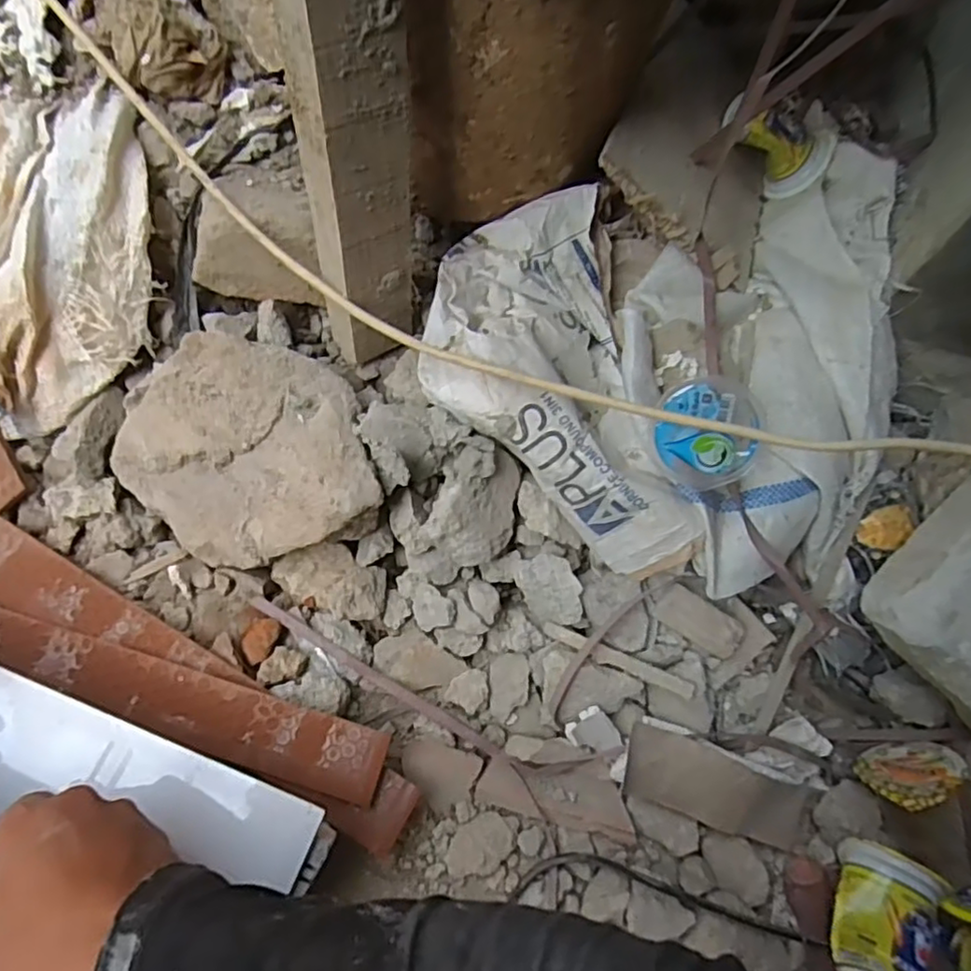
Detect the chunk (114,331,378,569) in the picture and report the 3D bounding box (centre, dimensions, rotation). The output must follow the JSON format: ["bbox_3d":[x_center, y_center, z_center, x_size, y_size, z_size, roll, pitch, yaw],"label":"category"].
[{"bbox_3d":[-0.191,-0.023,0.504,0.204,0.090,0.163,-9,71,-4],"label":"chunk"}]

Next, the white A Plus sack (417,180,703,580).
[{"bbox_3d":[0.054,-0.064,0.486,0.170,0.073,0.297,-23,85,-8],"label":"white A Plus sack"}]

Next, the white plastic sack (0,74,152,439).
[{"bbox_3d":[-0.372,-0.214,0.496,0.220,0.080,0.329,-19,92,4],"label":"white plastic sack"}]

